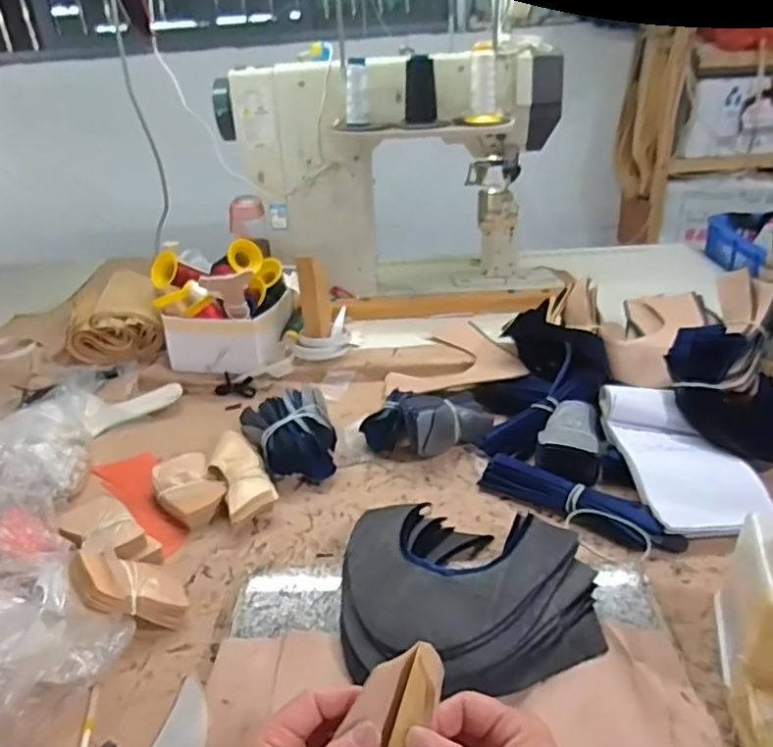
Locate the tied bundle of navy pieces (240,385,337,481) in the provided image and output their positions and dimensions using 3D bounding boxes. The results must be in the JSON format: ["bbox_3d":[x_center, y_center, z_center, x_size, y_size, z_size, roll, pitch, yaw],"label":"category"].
[{"bbox_3d":[-0.126,0.081,0.785,0.112,0.076,0.121,-12,30,-14],"label":"tied bundle of navy pieces"}]

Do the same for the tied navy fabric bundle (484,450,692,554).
[{"bbox_3d":[0.214,0.145,0.678,0.220,0.029,0.044,18,36,33],"label":"tied navy fabric bundle"}]

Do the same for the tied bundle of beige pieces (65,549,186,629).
[{"bbox_3d":[-0.243,0.202,0.575,0.025,0.113,0.060,-50,37,7],"label":"tied bundle of beige pieces"}]

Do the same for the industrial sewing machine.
[{"bbox_3d":[0.014,-0.361,1.137,0.583,0.414,0.233,-6,30,-4],"label":"industrial sewing machine"}]

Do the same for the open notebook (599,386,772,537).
[{"bbox_3d":[0.346,0.102,0.705,0.129,0.059,0.226,-4,29,-1],"label":"open notebook"}]

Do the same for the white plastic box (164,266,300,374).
[{"bbox_3d":[-0.251,-0.089,1.006,0.176,0.083,0.183,1,30,8],"label":"white plastic box"}]

